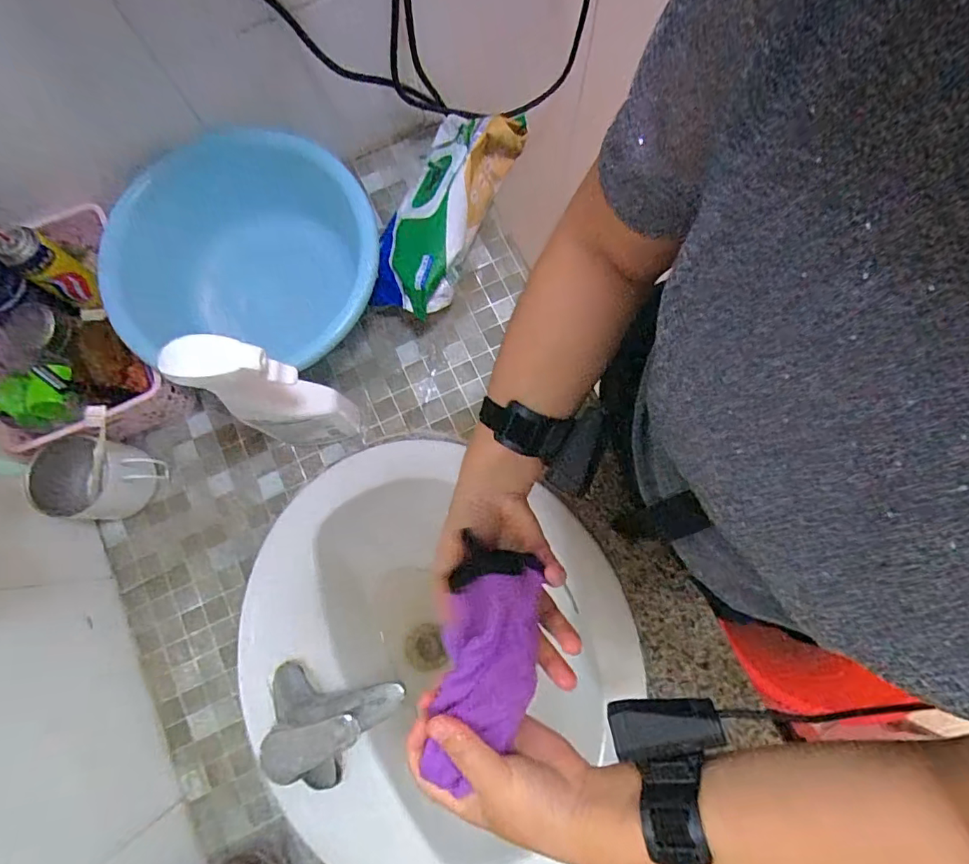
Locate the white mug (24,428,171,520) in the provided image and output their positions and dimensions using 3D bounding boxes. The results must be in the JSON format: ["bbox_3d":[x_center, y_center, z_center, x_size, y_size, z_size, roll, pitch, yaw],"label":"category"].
[{"bbox_3d":[-0.407,0.051,0.558,0.085,0.105,0.090,3,79,2],"label":"white mug"}]

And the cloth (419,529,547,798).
[{"bbox_3d":[0.002,0.163,0.356,0.064,0.033,0.155,9,83,3],"label":"cloth"}]

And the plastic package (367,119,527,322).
[{"bbox_3d":[-0.050,-0.260,0.600,0.103,0.103,0.253,23,80,5],"label":"plastic package"}]

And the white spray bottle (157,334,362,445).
[{"bbox_3d":[-0.194,-0.027,0.491,0.094,0.251,0.045,-2,79,1],"label":"white spray bottle"}]

